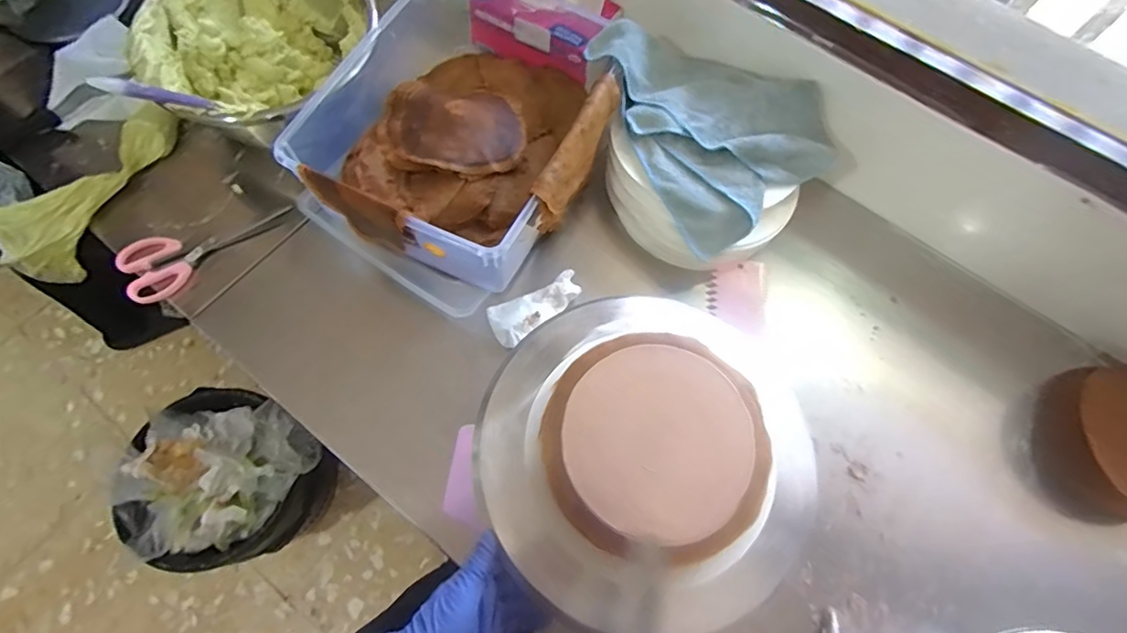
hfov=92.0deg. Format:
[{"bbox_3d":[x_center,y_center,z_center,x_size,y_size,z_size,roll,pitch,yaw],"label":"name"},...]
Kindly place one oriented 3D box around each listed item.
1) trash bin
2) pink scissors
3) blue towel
[{"bbox_3d":[-0.641,0.330,1.084,0.301,0.401,0.303,1,68,-2],"label":"trash bin"},{"bbox_3d":[-0.441,-0.088,0.680,0.201,0.022,0.079,-25,71,-12],"label":"pink scissors"},{"bbox_3d":[0.193,-0.240,0.682,0.231,0.092,0.296,-21,70,-11],"label":"blue towel"}]

